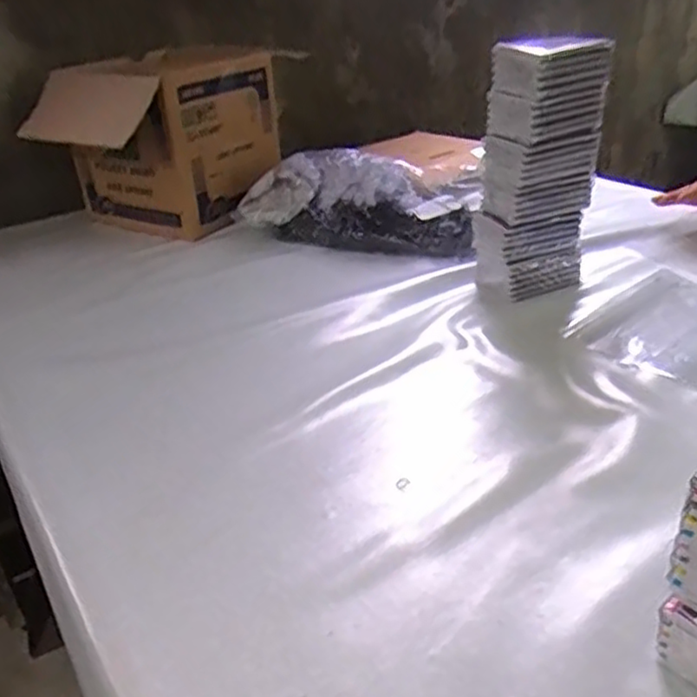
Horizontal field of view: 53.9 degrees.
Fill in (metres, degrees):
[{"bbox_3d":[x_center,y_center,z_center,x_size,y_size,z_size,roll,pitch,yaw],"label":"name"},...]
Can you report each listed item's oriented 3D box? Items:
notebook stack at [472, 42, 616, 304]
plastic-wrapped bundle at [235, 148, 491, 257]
[{"bbox_3d":[0.268,-0.249,0.978,0.147,0.346,0.098,-18,32,-21],"label":"notebook stack"},{"bbox_3d":[0.034,-0.269,1.246,0.422,0.133,0.207,8,32,21],"label":"plastic-wrapped bundle"}]

